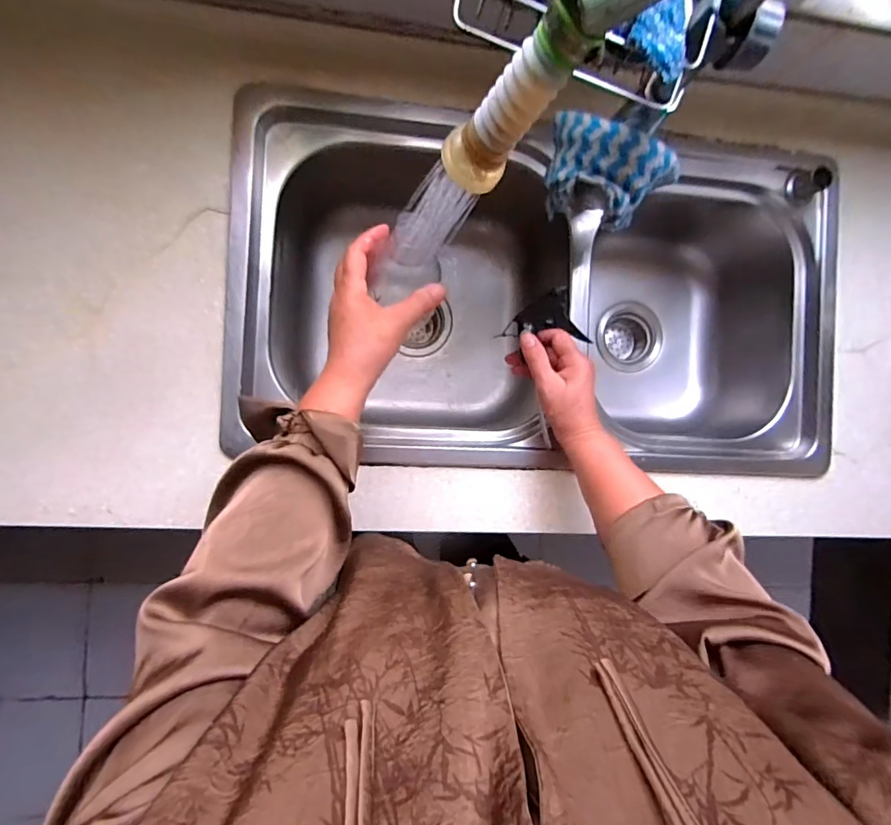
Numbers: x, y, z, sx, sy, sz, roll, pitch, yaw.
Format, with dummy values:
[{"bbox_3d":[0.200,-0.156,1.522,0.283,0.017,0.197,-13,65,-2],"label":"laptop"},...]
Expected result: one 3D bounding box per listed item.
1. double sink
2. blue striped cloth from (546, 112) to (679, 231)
[{"bbox_3d":[0.114,-0.153,0.639,0.717,0.238,0.420,2,91,-8],"label":"double sink"},{"bbox_3d":[0.157,-0.233,0.457,0.125,0.075,0.077,28,87,-8],"label":"blue striped cloth"}]

